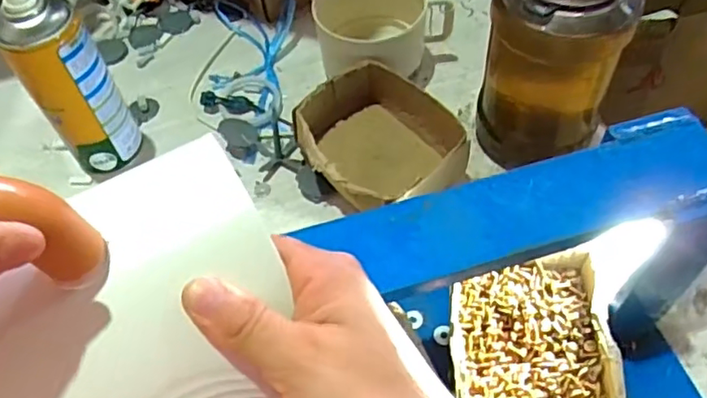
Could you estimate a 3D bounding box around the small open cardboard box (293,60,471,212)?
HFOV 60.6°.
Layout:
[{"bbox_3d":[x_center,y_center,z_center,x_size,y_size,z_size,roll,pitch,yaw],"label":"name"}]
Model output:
[{"bbox_3d":[0.020,-0.049,0.536,0.117,0.058,0.128,-28,59,-14],"label":"small open cardboard box"}]

